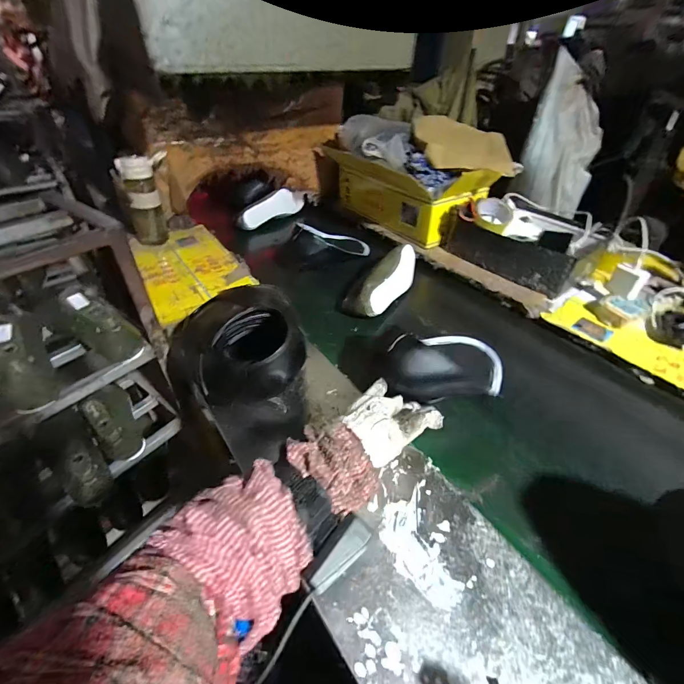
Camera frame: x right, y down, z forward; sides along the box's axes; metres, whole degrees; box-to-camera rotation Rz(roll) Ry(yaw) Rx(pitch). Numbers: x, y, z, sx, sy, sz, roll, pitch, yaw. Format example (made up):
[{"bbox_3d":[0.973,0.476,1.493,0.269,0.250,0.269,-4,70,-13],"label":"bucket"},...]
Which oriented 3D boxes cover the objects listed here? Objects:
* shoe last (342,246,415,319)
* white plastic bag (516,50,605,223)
[{"bbox_3d":[0.103,-0.152,0.818,0.090,0.072,0.259,25,47,26],"label":"shoe last"},{"bbox_3d":[0.922,-0.809,1.421,0.369,0.570,0.095,-12,31,-17],"label":"white plastic bag"}]

